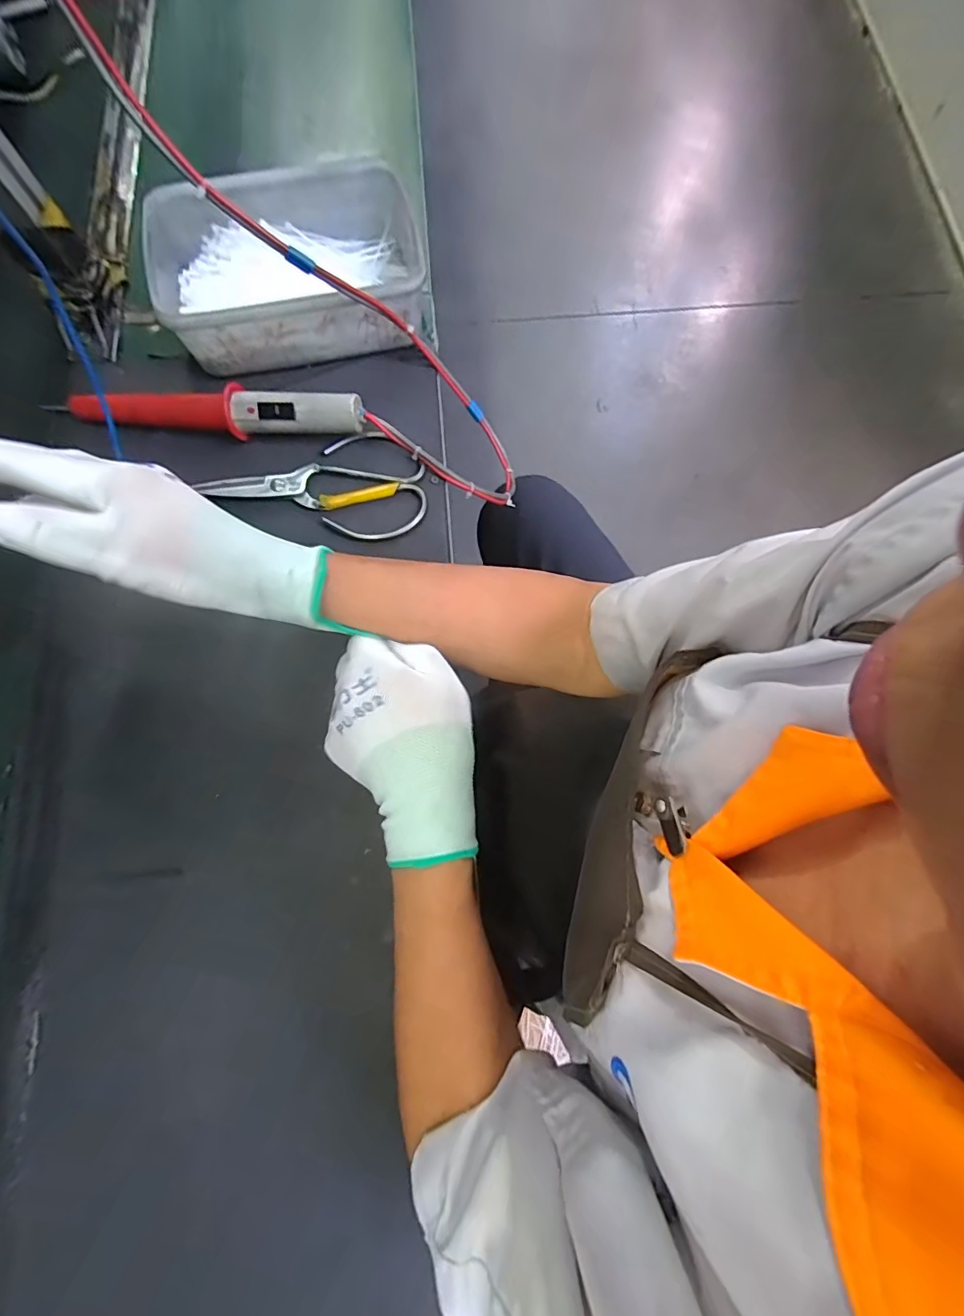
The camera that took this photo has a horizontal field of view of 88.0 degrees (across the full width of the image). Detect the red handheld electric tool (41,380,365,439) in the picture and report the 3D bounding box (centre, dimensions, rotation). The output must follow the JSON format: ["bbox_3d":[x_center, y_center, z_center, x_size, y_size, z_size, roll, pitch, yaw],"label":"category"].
[{"bbox_3d":[-0.226,-0.212,0.423,0.249,0.032,0.033,4,76,1],"label":"red handheld electric tool"}]

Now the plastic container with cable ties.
[{"bbox_3d":[-0.170,-0.345,0.442,0.219,0.055,0.154,-9,76,-3],"label":"plastic container with cable ties"}]

